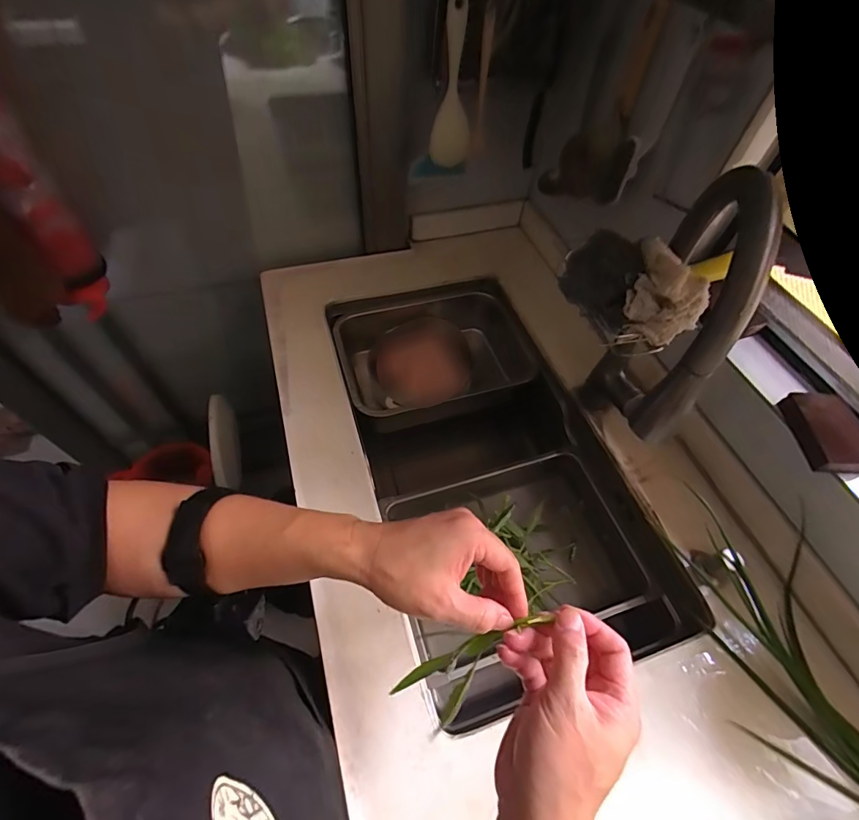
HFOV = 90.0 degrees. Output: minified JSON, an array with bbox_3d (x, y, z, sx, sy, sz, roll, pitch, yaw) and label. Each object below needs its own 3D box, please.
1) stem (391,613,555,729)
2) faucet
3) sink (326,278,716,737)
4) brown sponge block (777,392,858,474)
[{"bbox_3d":[0.033,0.201,0.328,0.150,0.013,0.043,-39,57,20],"label":"stem"},{"bbox_3d":[0.253,-0.056,0.504,0.049,0.396,0.227,21,56,11],"label":"faucet"},{"bbox_3d":[0.073,0.057,0.764,0.382,0.177,0.670,-14,57,-13],"label":"sink"},{"bbox_3d":[0.471,0.024,0.505,0.077,0.017,0.097,3,55,-2],"label":"brown sponge block"}]

